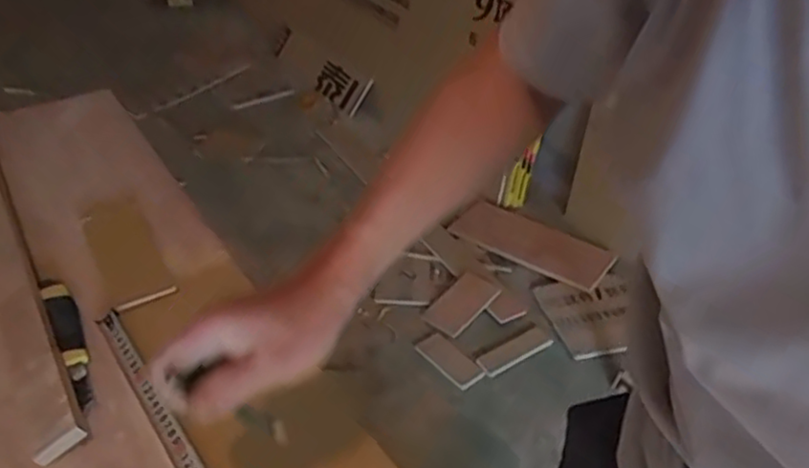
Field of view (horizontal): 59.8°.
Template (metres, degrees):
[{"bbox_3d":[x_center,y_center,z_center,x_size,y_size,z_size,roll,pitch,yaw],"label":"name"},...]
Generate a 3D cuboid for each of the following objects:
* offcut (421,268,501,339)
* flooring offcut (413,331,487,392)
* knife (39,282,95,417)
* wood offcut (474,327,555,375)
[{"bbox_3d":[0.151,0.184,1.868,0.108,0.010,0.224,40,54,16],"label":"offcut"},{"bbox_3d":[0.113,0.309,1.737,0.083,0.019,0.164,-28,47,-33],"label":"flooring offcut"},{"bbox_3d":[-0.340,0.108,0.718,0.027,0.026,0.183,-20,43,-26],"label":"knife"},{"bbox_3d":[0.277,0.295,1.771,0.209,0.011,0.066,-21,43,-27],"label":"wood offcut"}]

